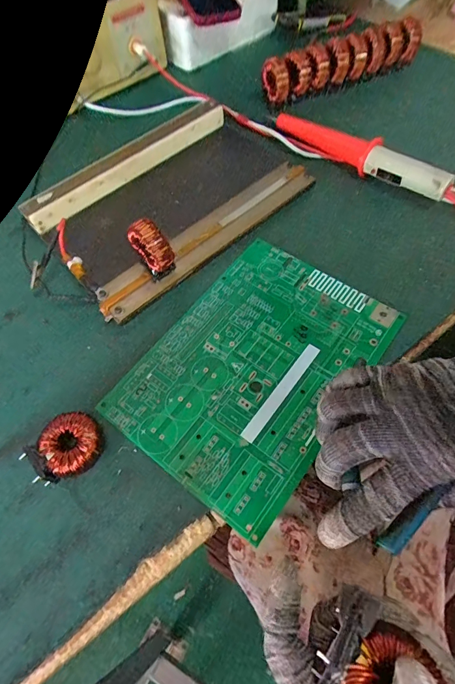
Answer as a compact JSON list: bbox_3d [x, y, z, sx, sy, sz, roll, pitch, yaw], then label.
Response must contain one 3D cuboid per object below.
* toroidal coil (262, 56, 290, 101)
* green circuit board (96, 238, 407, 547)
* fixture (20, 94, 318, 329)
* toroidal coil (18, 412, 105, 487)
[{"bbox_3d":[0.069,-0.379,0.535,0.021,0.051,0.043,-28,61,-12],"label":"toroidal coil"},{"bbox_3d":[0.028,0.017,0.361,0.182,0.006,0.255,33,67,21],"label":"green circuit board"},{"bbox_3d":[-0.068,-0.195,0.453,0.317,0.074,0.221,-38,64,-17],"label":"fixture"},{"bbox_3d":[-0.136,0.091,0.318,0.056,0.028,0.052,-2,59,3],"label":"toroidal coil"}]

